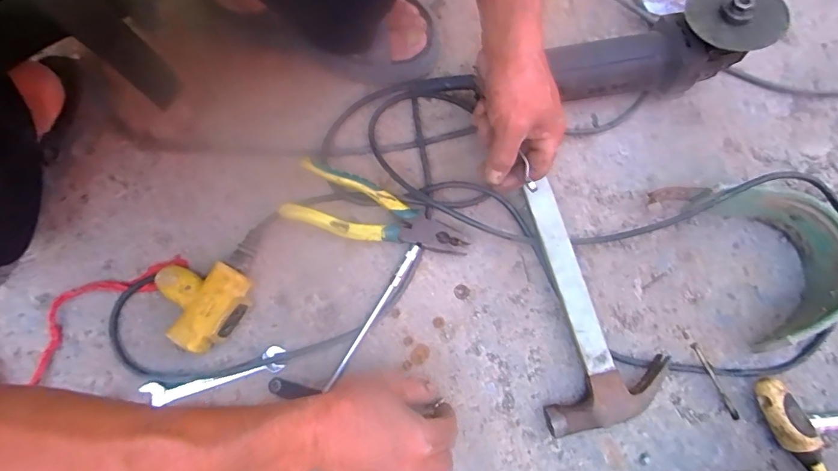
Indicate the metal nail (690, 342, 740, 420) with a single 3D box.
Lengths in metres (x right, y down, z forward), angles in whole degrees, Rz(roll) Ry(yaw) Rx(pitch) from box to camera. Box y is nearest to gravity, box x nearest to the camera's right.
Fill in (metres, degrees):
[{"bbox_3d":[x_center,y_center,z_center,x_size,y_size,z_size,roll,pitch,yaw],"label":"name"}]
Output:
[{"bbox_3d":[0.295,0.145,0.455,0.009,0.008,0.081,-28,79,-6],"label":"metal nail"}]

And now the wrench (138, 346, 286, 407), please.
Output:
[{"bbox_3d":[-0.199,0.135,0.447,0.132,0.009,0.024,-13,78,-3],"label":"wrench"}]

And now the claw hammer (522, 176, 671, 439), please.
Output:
[{"bbox_3d":[0.156,0.062,0.453,0.118,0.021,0.236,-13,79,-3],"label":"claw hammer"}]

